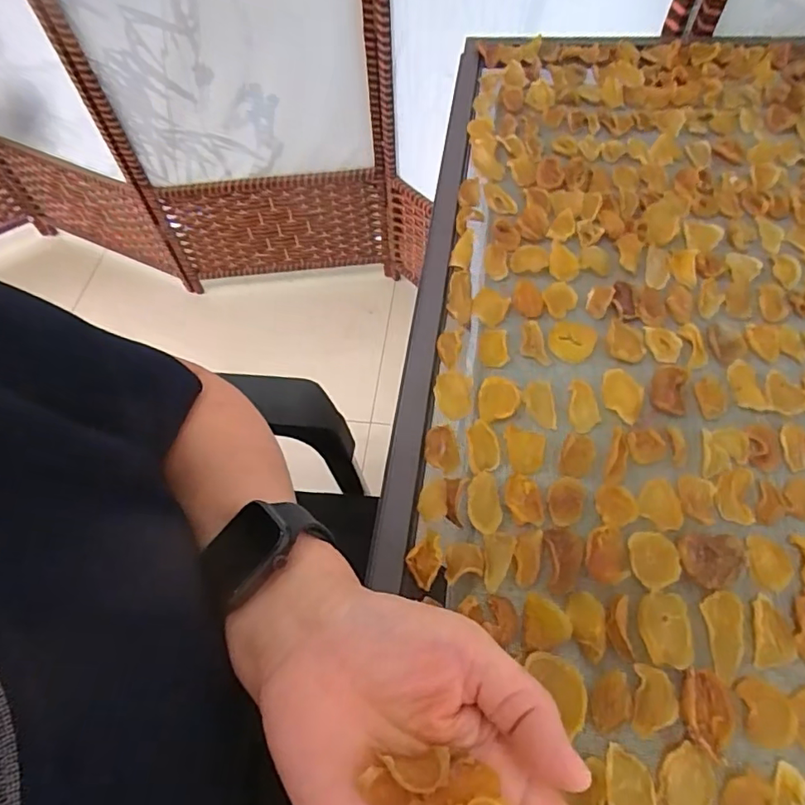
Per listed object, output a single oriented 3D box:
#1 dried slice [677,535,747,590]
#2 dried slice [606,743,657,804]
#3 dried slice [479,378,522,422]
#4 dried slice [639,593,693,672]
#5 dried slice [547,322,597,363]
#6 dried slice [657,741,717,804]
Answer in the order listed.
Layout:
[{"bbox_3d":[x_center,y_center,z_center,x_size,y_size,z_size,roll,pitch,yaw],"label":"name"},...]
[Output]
[{"bbox_3d":[0.163,0.083,0.285,0.033,0.008,0.027,0,60,3],"label":"dried slice"},{"bbox_3d":[0.100,0.170,0.240,0.020,0.006,0.031,3,60,5],"label":"dried slice"},{"bbox_3d":[0.061,-0.002,0.341,0.026,0.005,0.033,3,60,4],"label":"dried slice"},{"bbox_3d":[0.130,0.112,0.270,0.023,0.004,0.034,9,61,7],"label":"dried slice"},{"bbox_3d":[0.114,-0.041,0.365,0.029,0.004,0.031,-1,60,2],"label":"dried slice"},{"bbox_3d":[0.124,0.172,0.237,0.024,0.007,0.041,17,62,12],"label":"dried slice"}]

